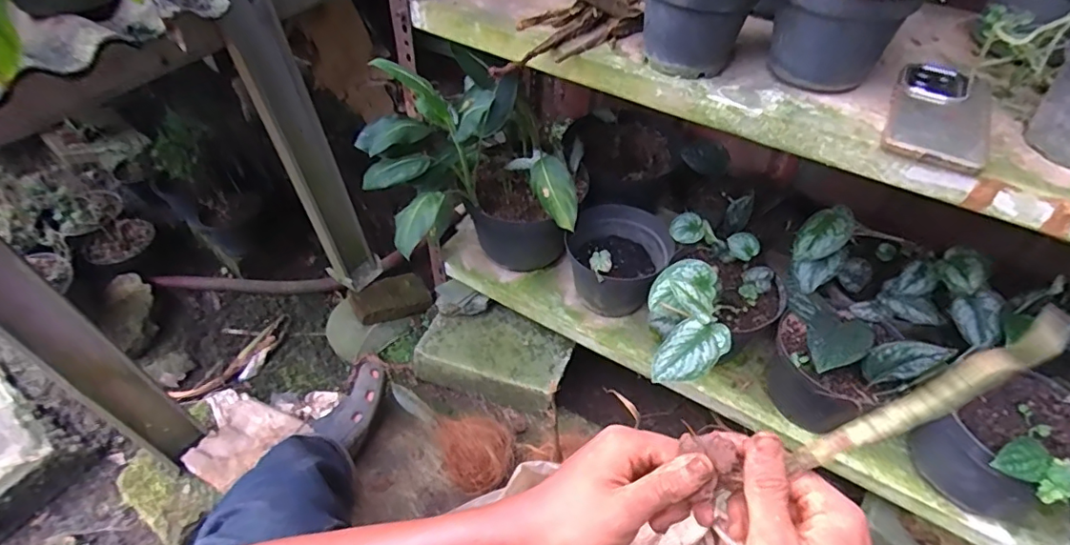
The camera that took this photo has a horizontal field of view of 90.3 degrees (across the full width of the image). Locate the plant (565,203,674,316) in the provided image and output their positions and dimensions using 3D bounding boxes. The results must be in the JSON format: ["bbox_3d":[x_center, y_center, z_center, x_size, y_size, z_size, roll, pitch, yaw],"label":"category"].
[{"bbox_3d":[0.135,-0.023,0.889,0.168,0.133,0.183,-1,46,1],"label":"plant"}]

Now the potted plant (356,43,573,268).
[{"bbox_3d":[-0.096,-0.137,0.819,0.292,0.365,0.268,-1,46,1],"label":"potted plant"}]

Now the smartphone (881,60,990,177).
[{"bbox_3d":[0.374,-0.151,0.491,0.077,0.012,0.161,23,51,22],"label":"smartphone"}]

